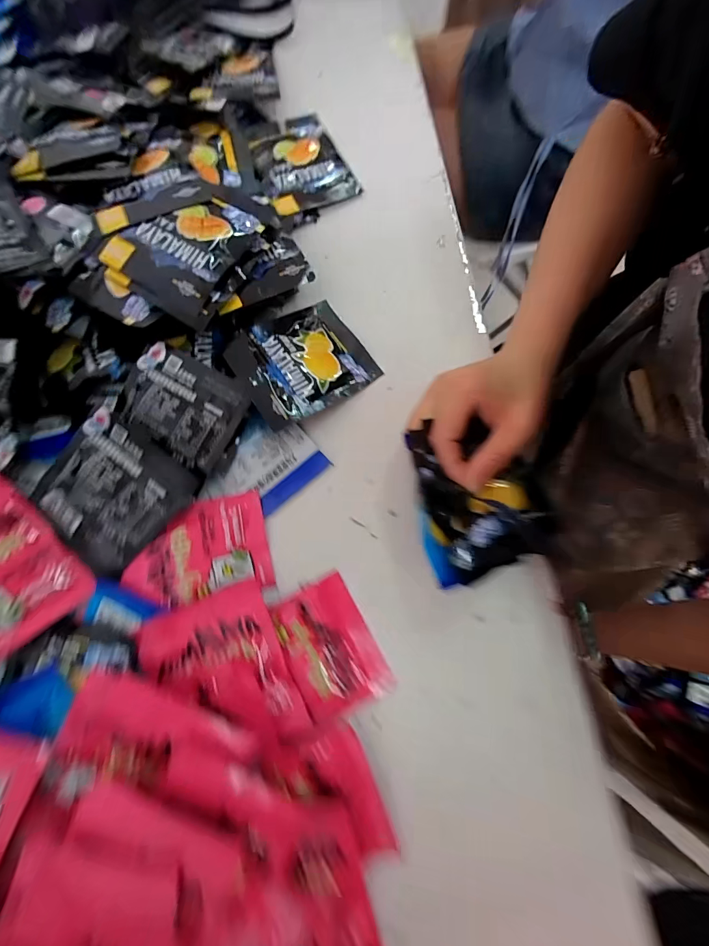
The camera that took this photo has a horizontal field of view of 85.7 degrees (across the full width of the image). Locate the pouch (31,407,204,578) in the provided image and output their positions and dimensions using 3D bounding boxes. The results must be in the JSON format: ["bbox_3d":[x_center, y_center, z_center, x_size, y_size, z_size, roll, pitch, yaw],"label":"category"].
[{"bbox_3d":[-0.175,0.016,0.276,0.085,0.017,0.095,43,90,-4],"label":"pouch"}]

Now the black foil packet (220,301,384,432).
[{"bbox_3d":[-0.041,-0.091,0.310,0.104,0.009,0.088,-33,81,-23],"label":"black foil packet"}]

